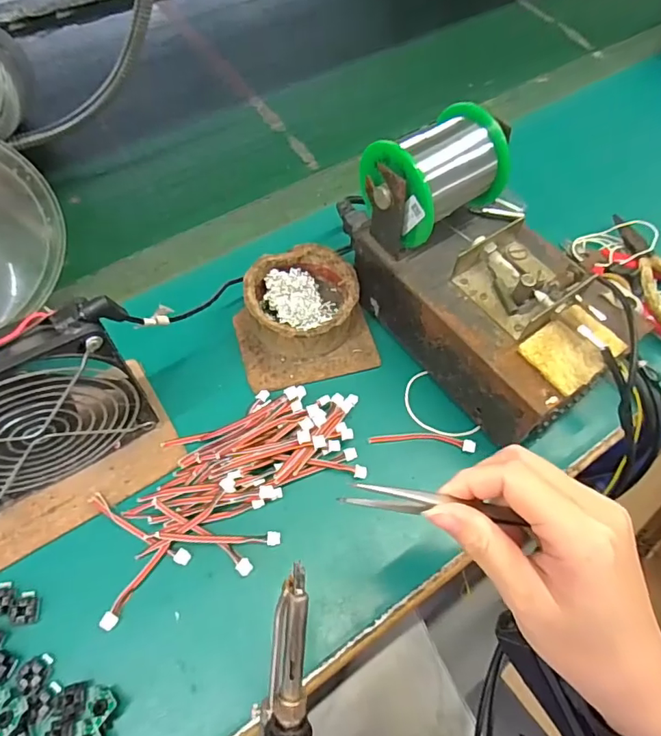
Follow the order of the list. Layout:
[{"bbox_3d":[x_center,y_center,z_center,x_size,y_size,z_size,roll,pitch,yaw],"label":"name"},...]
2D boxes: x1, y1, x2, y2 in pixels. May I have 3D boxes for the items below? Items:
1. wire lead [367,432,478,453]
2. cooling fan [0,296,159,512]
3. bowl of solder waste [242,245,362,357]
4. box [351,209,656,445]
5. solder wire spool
[{"bbox_3d":[0.065,0.051,0.356,0.073,0.005,0.012,7,60,3],"label":"wire lead"},{"bbox_3d":[-0.167,0.027,0.290,0.126,0.124,0.027,-28,66,-17],"label":"cooling fan"},{"bbox_3d":[-0.021,-0.050,0.388,0.081,0.041,0.080,1,61,-3],"label":"bowl of solder waste"},{"bbox_3d":[0.114,-0.047,0.364,0.114,0.080,0.178,-30,67,-18],"label":"box"},{"bbox_3d":[0.067,-0.126,0.340,0.090,0.070,0.067,-35,69,-20],"label":"solder wire spool"}]

